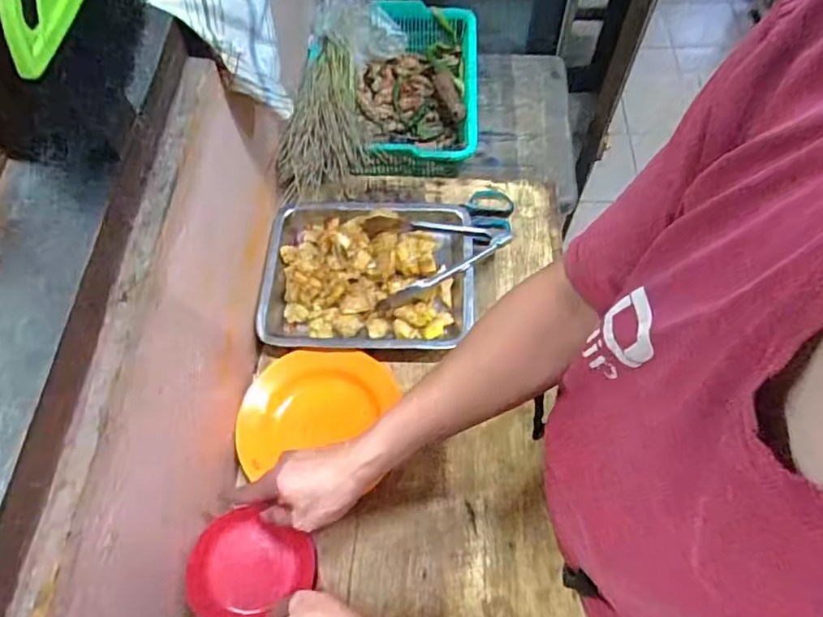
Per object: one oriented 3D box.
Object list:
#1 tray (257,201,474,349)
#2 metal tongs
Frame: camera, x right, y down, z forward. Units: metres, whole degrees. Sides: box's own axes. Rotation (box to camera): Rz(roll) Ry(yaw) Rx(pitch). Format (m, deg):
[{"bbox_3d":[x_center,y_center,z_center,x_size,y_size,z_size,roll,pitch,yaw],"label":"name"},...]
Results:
[{"bbox_3d":[-0.062,-0.056,0.856,0.296,0.047,0.251,2,61,2],"label":"tray"},{"bbox_3d":[0.047,-0.080,0.866,0.213,0.053,0.147,-10,61,-4],"label":"metal tongs"}]

